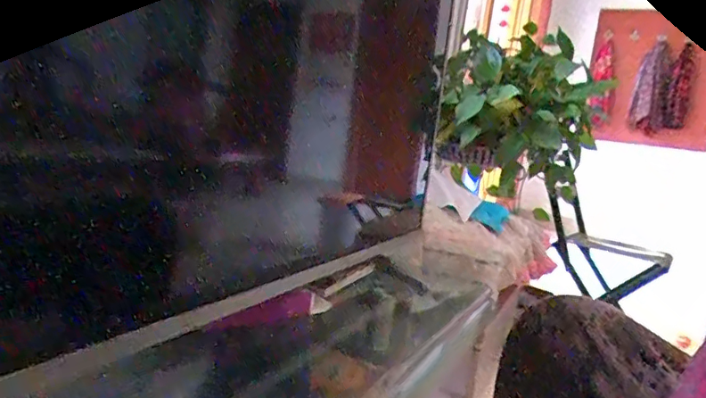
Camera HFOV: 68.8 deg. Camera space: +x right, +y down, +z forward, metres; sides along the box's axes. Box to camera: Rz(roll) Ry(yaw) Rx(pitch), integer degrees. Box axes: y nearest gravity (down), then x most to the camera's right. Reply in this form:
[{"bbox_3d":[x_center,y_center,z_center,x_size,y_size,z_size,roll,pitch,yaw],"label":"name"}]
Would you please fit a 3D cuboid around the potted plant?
[{"bbox_3d":[0.515,-0.268,1.636,0.449,0.450,0.550,10,9,22],"label":"potted plant"}]

